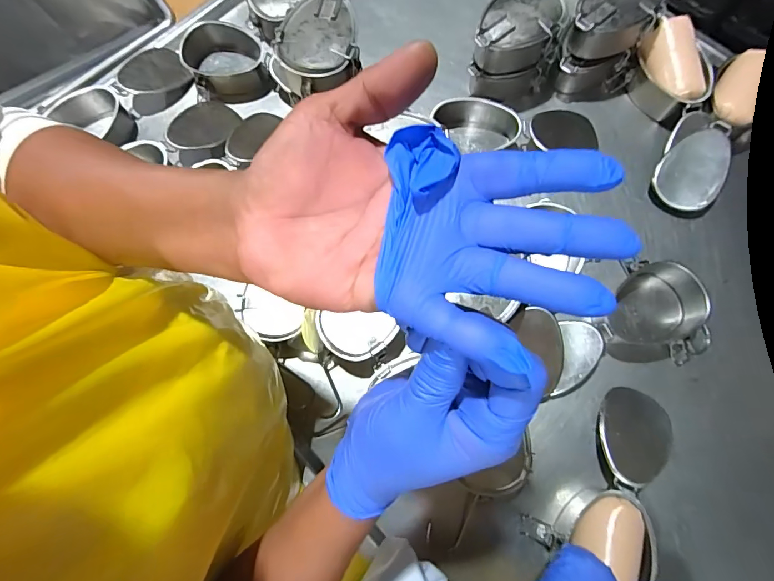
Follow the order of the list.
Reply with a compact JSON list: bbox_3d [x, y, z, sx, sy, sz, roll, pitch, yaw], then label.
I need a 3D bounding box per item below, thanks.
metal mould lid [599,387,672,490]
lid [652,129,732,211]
[{"bbox_3d":[0.381,0.223,0.625,0.094,0.027,0.146,13,67,20],"label":"metal mould lid"},{"bbox_3d":[0.534,-0.213,0.706,0.101,0.017,0.142,32,91,13],"label":"lid"}]

